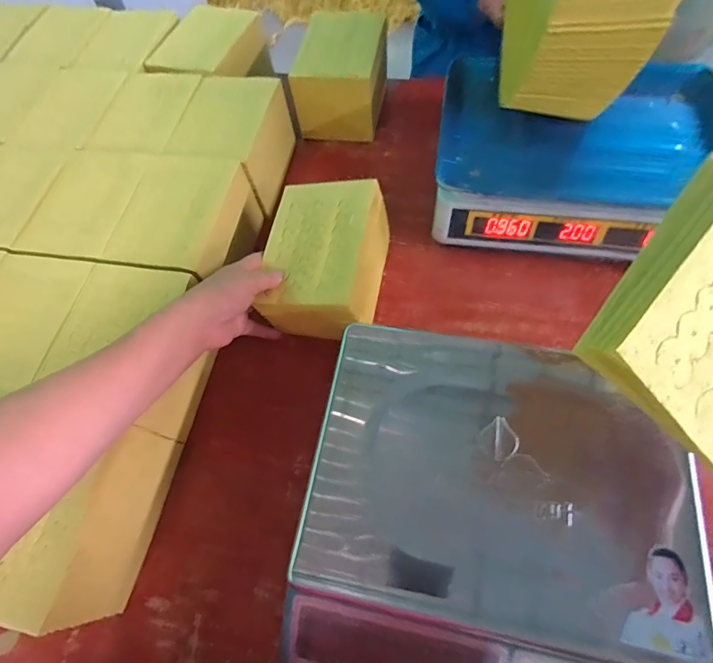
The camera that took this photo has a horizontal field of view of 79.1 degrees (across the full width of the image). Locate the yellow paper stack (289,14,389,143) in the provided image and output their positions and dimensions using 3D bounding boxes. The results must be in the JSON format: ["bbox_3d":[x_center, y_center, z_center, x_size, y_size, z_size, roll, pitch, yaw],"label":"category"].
[{"bbox_3d":[-0.021,-0.388,0.664,0.118,0.116,0.145,7,64,8],"label":"yellow paper stack"}]

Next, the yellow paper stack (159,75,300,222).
[{"bbox_3d":[-0.170,-0.266,0.610,0.121,0.101,0.161,8,64,9],"label":"yellow paper stack"}]

